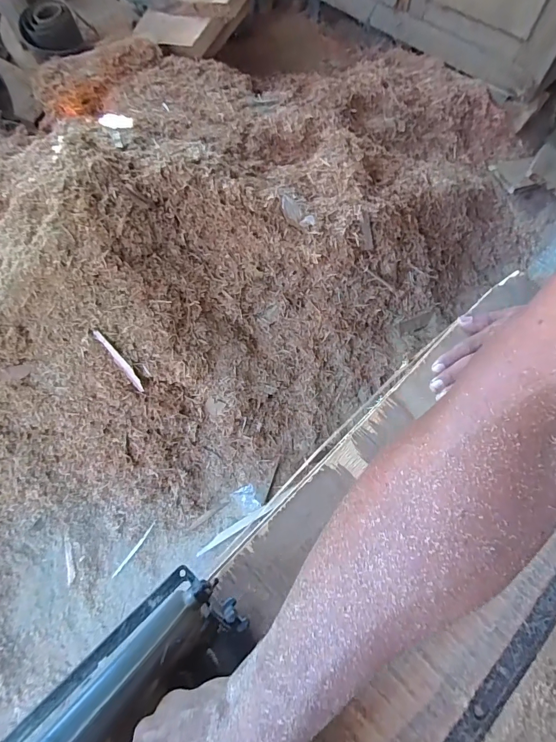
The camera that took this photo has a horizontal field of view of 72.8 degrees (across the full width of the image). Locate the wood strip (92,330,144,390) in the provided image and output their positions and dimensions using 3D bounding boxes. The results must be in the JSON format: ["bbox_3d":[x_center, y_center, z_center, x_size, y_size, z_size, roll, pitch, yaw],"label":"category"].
[{"bbox_3d":[-0.308,-0.019,0.740,0.017,0.009,0.142,-37,106,-10],"label":"wood strip"}]

